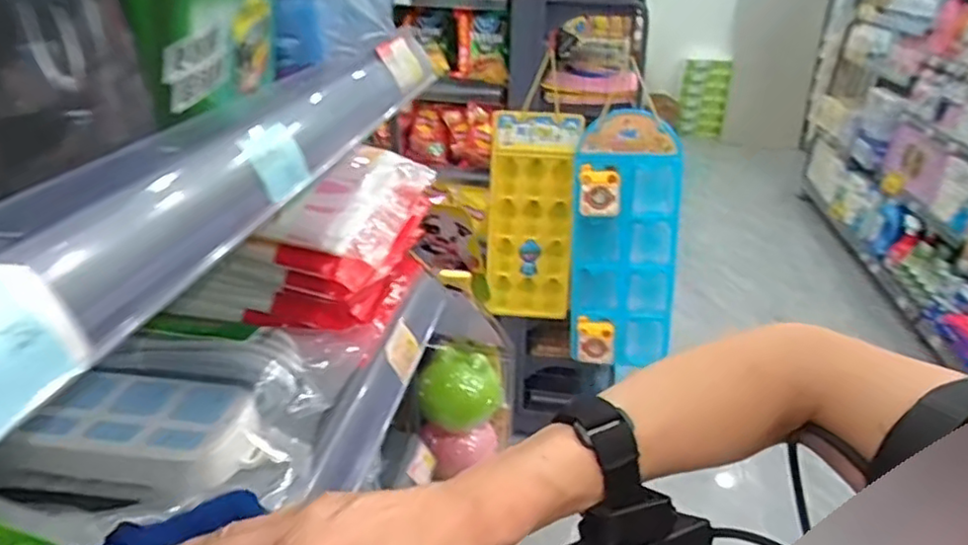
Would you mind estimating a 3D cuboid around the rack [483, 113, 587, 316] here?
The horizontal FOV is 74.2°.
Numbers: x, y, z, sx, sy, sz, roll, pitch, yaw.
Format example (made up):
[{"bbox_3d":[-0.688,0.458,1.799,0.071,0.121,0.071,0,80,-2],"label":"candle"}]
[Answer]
[{"bbox_3d":[0.137,-0.144,1.731,0.243,0.558,0.055,6,22,12],"label":"rack"}]

